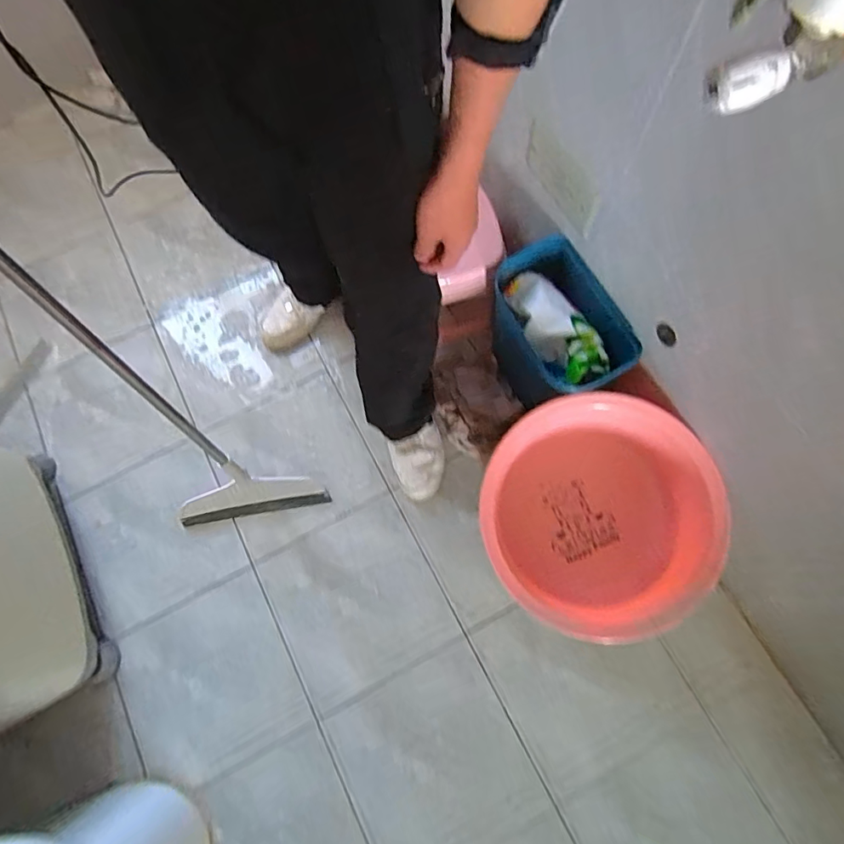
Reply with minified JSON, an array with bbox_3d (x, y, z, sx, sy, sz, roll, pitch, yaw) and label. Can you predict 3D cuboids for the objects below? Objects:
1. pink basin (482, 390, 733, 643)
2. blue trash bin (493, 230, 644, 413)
[{"bbox_3d":[0.296,0.151,0.835,0.410,0.156,0.353,11,86,-4],"label":"pink basin"},{"bbox_3d":[0.233,-0.156,0.929,0.157,0.216,0.267,-19,73,-3],"label":"blue trash bin"}]

